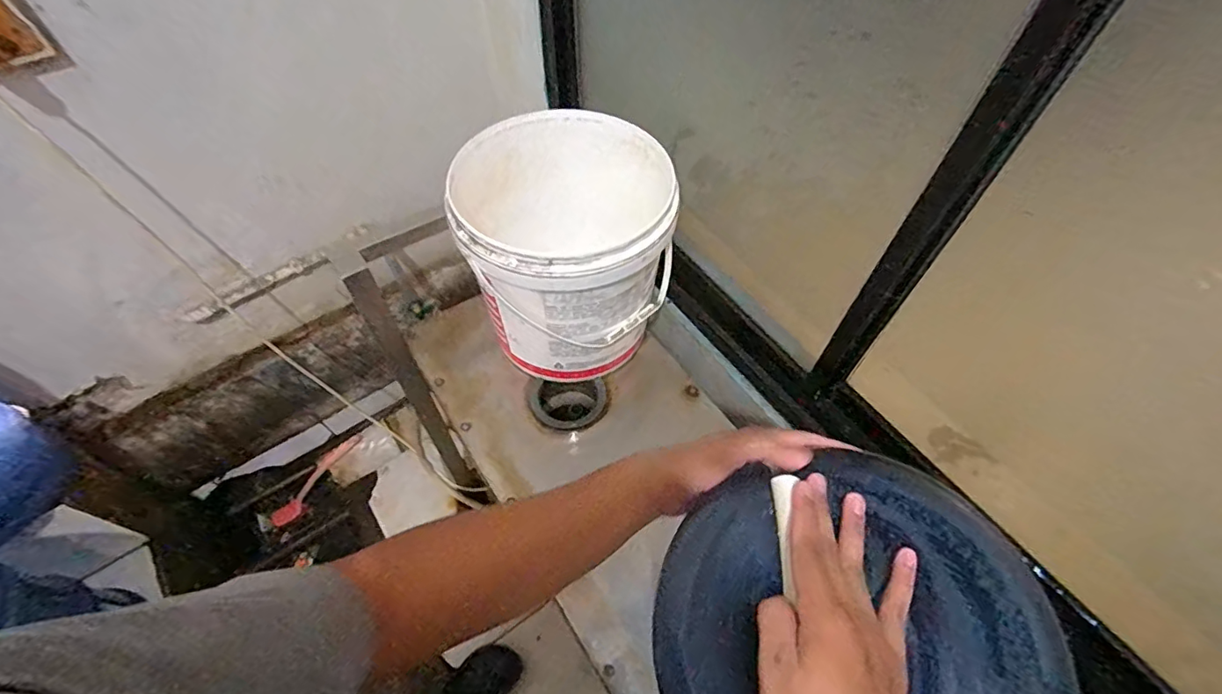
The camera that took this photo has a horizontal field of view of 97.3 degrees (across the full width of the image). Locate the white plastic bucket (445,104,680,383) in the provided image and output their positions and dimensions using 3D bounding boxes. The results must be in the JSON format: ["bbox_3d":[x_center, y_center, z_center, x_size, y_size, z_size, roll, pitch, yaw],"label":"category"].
[{"bbox_3d":[-0.062,-0.148,0.829,0.294,0.273,0.294,0,56,0],"label":"white plastic bucket"}]

